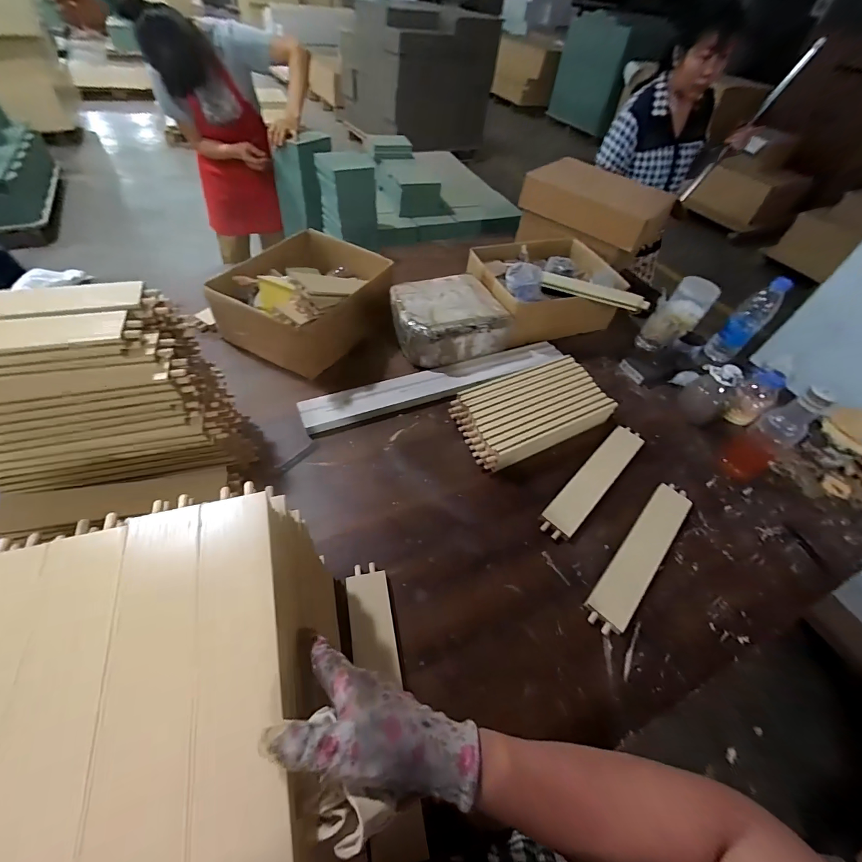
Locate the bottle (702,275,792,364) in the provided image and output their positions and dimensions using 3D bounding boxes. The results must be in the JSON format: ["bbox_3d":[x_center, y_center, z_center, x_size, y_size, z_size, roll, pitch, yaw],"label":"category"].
[{"bbox_3d":[0.733,-0.249,0.907,0.082,0.223,0.070,-35,62,-30],"label":"bottle"}]

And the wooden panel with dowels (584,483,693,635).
[{"bbox_3d":[0.343,0.191,0.619,0.059,0.016,0.304,38,60,21],"label":"wooden panel with dowels"}]

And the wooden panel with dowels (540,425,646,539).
[{"bbox_3d":[0.298,0.082,0.696,0.055,0.015,0.298,40,60,22],"label":"wooden panel with dowels"}]

